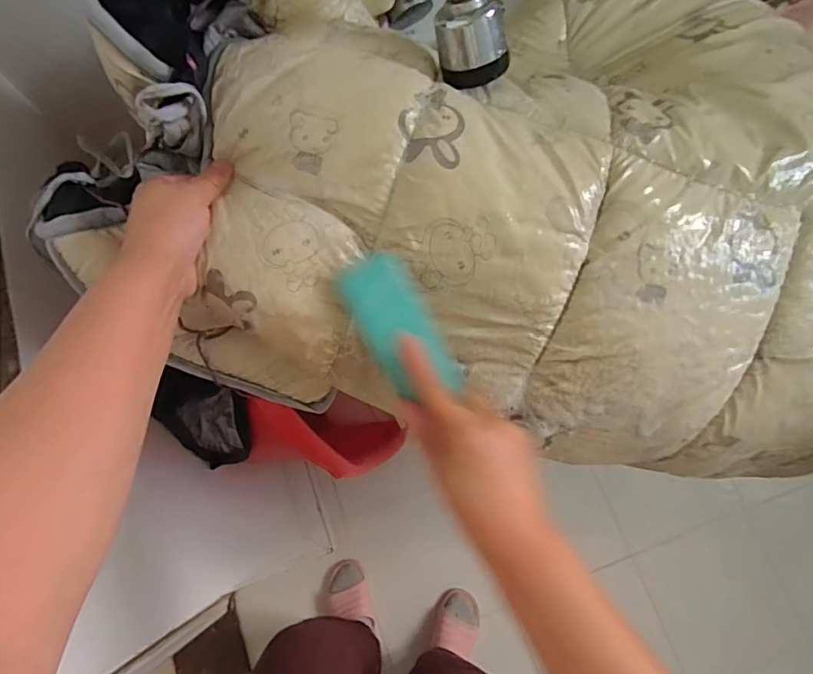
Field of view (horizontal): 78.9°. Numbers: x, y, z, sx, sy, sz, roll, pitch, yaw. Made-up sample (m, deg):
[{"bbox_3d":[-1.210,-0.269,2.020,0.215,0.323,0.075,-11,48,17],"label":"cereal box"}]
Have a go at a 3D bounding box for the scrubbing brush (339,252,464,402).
[{"bbox_3d":[-0.003,-0.005,0.356,0.051,0.021,0.110,-36,100,-9],"label":"scrubbing brush"}]

